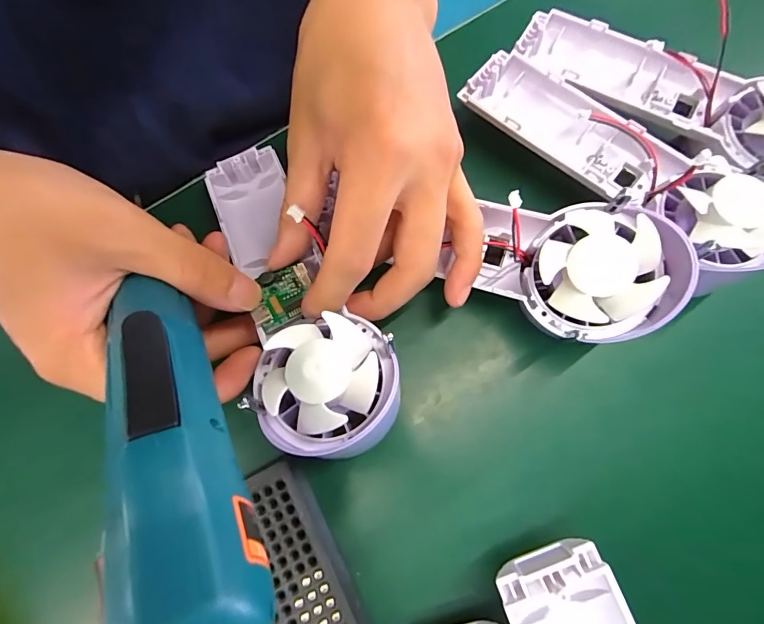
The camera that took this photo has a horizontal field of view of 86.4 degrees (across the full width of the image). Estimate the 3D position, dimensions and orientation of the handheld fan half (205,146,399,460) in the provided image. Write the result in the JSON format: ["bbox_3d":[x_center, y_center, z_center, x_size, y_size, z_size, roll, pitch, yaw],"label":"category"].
[{"bbox_3d":[-0.047,-0.015,0.201,0.057,0.033,0.170,-25,57,-6],"label":"handheld fan half"}]

